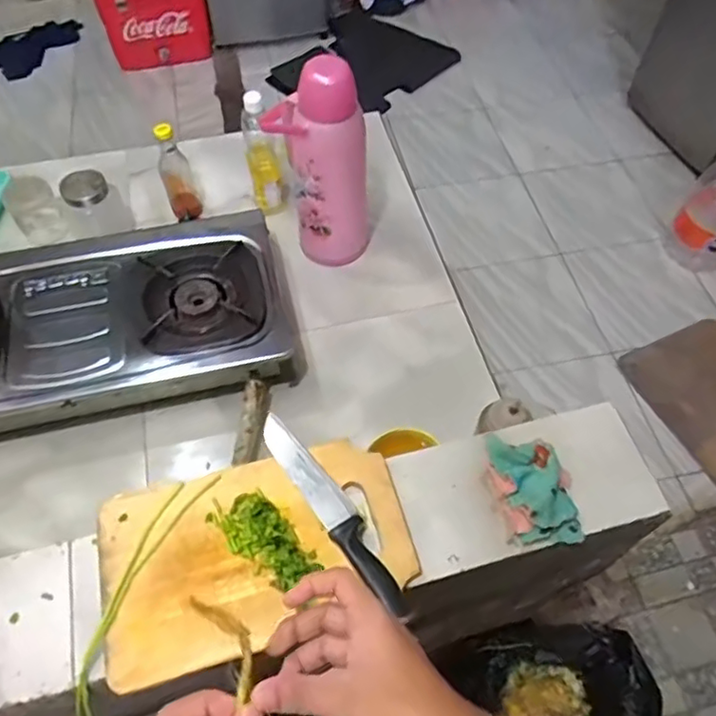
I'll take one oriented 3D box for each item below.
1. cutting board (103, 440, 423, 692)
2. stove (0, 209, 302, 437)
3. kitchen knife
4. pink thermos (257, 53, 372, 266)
[{"bbox_3d":[-0.098,0.187,0.604,0.292,0.023,0.178,-14,58,-10],"label":"cutting board"},{"bbox_3d":[-0.471,-0.070,1.023,0.682,0.105,0.351,-12,58,-8],"label":"stove"},{"bbox_3d":[-0.027,0.148,0.612,0.037,0.029,0.243,-30,62,-19],"label":"kitchen knife"},{"bbox_3d":[-0.067,-0.346,1.078,0.114,0.359,0.173,-36,65,-21],"label":"pink thermos"}]

